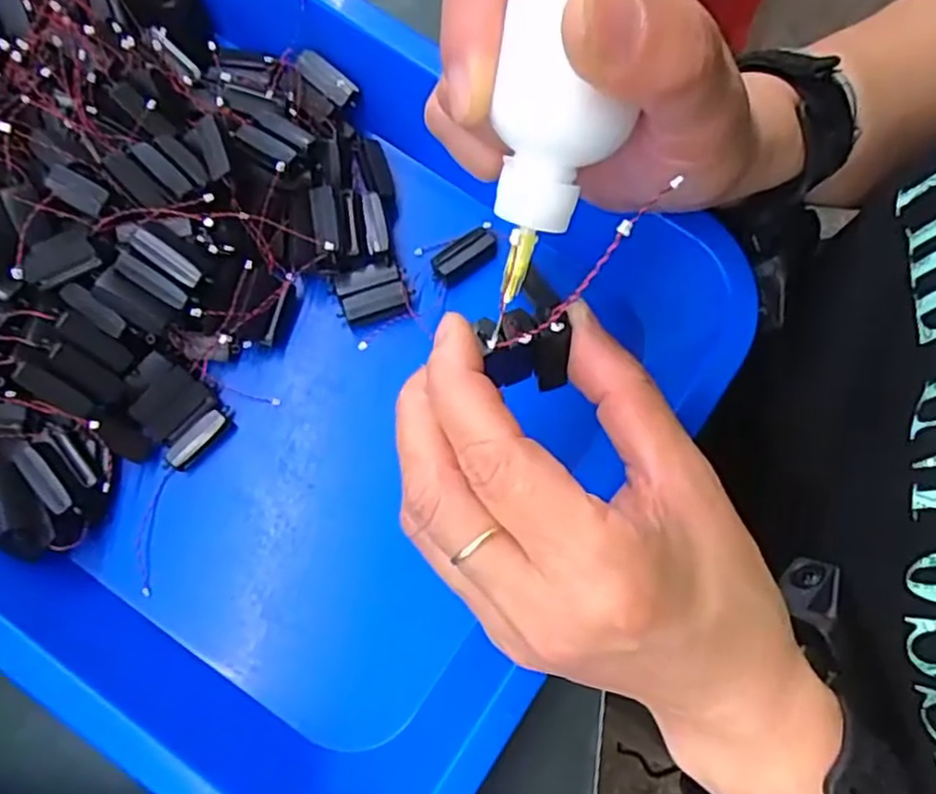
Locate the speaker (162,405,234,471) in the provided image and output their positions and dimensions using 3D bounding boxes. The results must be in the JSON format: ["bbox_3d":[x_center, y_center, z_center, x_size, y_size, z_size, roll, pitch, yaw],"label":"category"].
[{"bbox_3d":[-0.106,0.017,0.283,0.010,0.011,0.031,43,78,7],"label":"speaker"}]

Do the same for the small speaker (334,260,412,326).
[{"bbox_3d":[-0.040,-0.043,0.297,0.029,0.007,0.023,-11,77,-5],"label":"small speaker"}]

